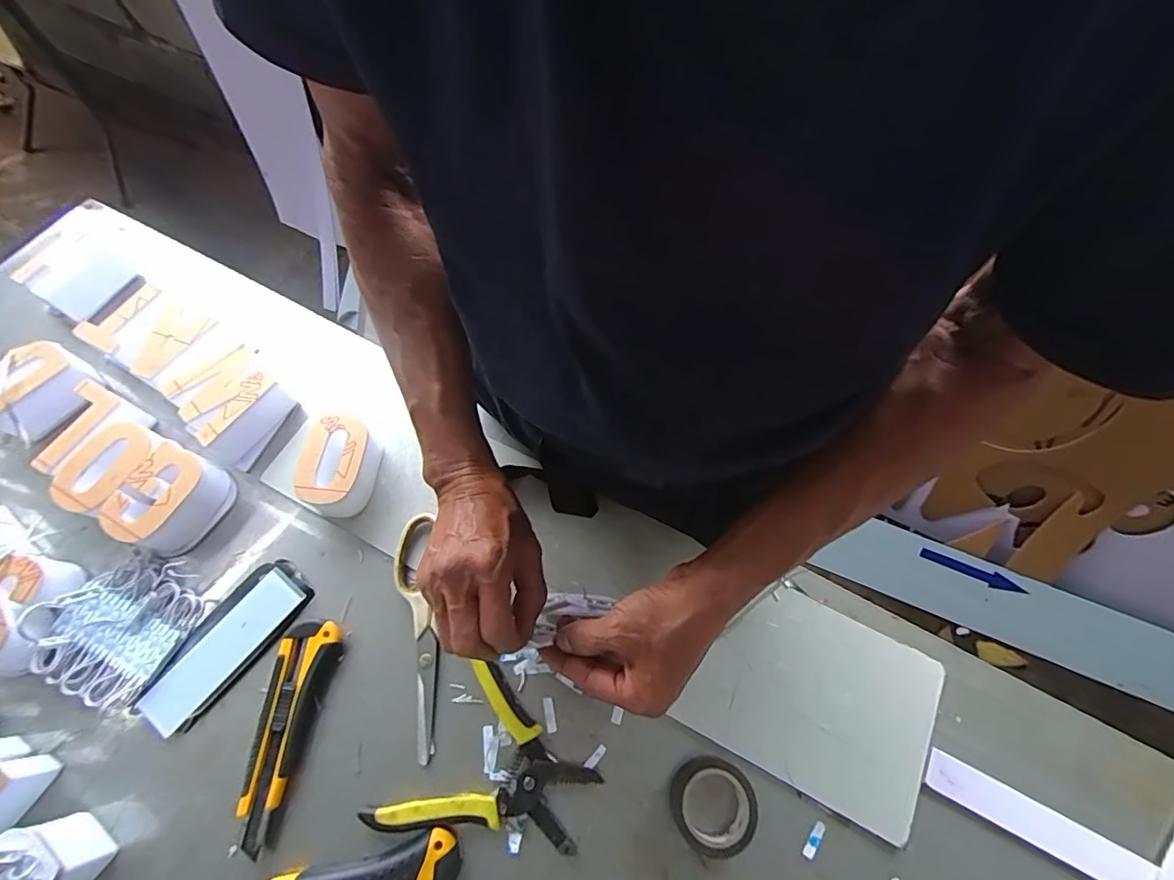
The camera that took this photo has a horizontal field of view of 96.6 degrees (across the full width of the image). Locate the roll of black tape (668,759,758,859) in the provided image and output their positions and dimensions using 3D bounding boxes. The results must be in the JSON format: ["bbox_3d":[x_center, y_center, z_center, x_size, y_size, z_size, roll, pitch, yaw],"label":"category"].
[{"bbox_3d":[0.093,0.269,0.385,0.058,0.022,0.058,0,67,0],"label":"roll of black tape"}]

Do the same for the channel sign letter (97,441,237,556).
[{"bbox_3d":[-0.366,0.053,0.461,0.060,0.046,0.082,23,68,10],"label":"channel sign letter"}]

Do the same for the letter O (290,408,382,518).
[{"bbox_3d":[-0.223,0.024,0.474,0.055,0.048,0.083,7,67,3],"label":"letter O"}]

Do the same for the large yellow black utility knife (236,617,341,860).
[{"bbox_3d":[-0.236,0.220,0.404,0.040,0.020,0.152,12,67,5],"label":"large yellow black utility knife"}]

